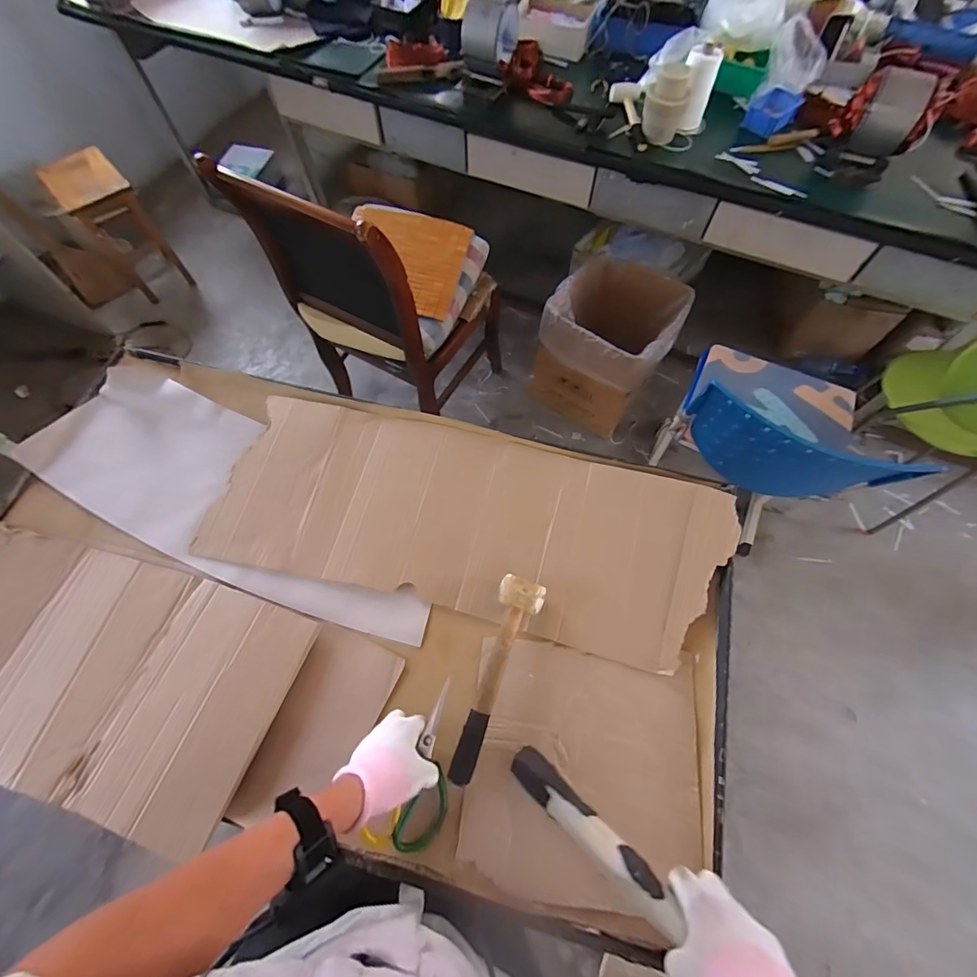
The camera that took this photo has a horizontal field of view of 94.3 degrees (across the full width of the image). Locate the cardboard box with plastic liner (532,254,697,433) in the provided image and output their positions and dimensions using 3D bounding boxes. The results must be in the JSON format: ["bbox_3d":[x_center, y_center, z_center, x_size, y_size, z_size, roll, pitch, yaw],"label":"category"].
[{"bbox_3d":[0.405,-0.491,1.584,0.388,0.391,0.395,30,69,13],"label":"cardboard box with plastic liner"}]

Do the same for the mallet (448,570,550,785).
[{"bbox_3d":[0.016,0.242,0.592,0.062,0.051,0.269,15,66,7],"label":"mallet"}]

